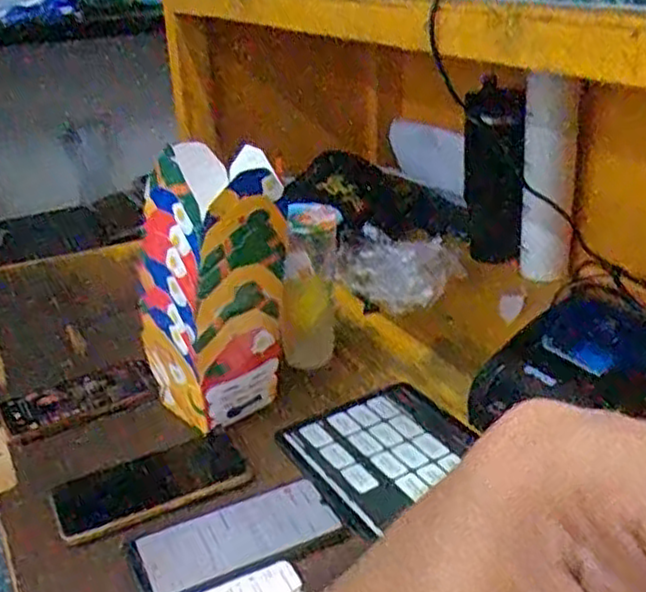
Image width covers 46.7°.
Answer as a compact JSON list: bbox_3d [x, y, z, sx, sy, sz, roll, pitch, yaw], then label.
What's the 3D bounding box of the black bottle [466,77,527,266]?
[{"bbox_3d":[0.241,-0.161,1.066,0.085,0.261,0.076,4,26,13],"label":"black bottle"}]

